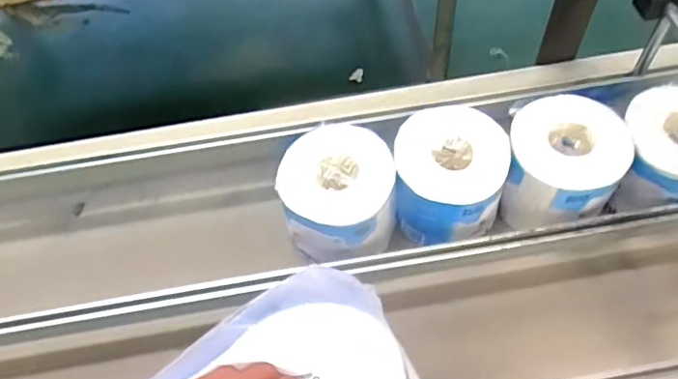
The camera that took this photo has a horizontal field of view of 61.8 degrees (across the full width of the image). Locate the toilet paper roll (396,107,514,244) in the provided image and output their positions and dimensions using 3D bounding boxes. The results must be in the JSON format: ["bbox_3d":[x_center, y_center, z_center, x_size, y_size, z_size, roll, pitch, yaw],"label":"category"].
[{"bbox_3d":[0.111,-0.010,0.582,0.105,0.093,0.115,-1,58,2],"label":"toilet paper roll"}]

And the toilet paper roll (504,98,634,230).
[{"bbox_3d":[0.221,-0.019,0.567,0.106,0.088,0.112,-1,58,2],"label":"toilet paper roll"}]

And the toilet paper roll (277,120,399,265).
[{"bbox_3d":[0.000,0.012,0.581,0.108,0.113,0.113,-1,58,2],"label":"toilet paper roll"}]

